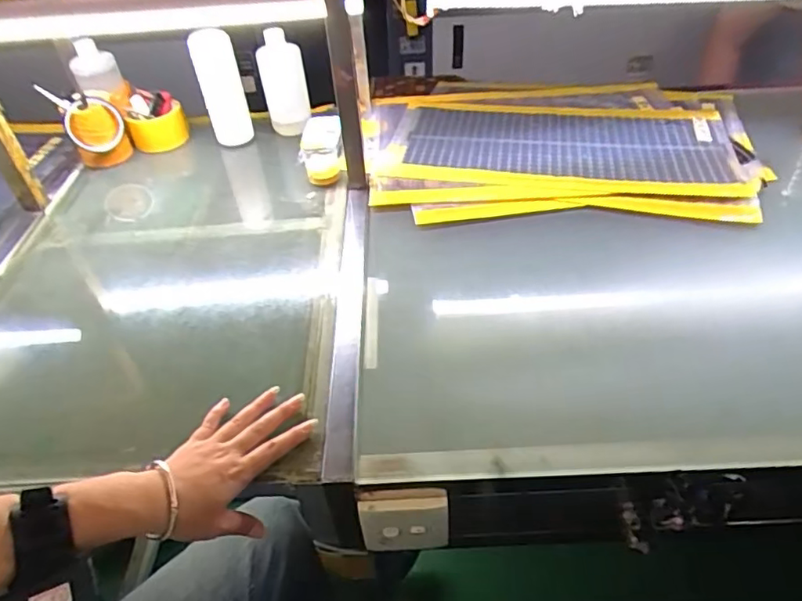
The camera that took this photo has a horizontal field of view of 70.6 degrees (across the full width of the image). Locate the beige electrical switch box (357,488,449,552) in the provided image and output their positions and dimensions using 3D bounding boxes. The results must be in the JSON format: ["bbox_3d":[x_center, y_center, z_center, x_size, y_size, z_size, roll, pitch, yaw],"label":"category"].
[{"bbox_3d":[0.003,0.224,0.576,0.088,0.093,0.021,-4,43,1],"label":"beige electrical switch box"}]

